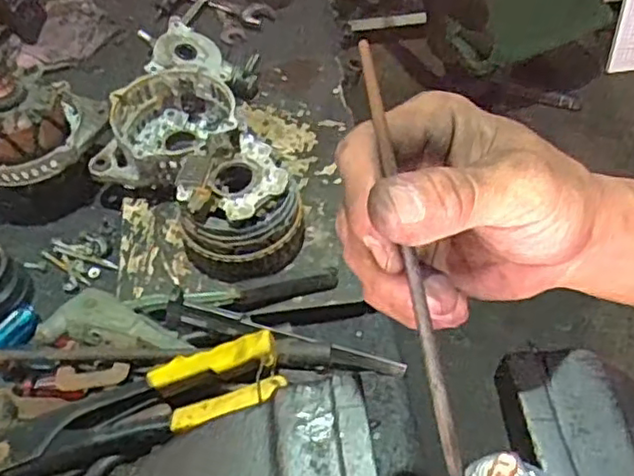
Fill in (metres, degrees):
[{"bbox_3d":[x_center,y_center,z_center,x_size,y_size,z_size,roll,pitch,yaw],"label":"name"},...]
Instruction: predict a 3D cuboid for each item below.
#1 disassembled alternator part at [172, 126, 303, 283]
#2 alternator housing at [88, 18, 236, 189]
[{"bbox_3d":[-0.078,-0.026,0.653,0.110,0.096,0.111,-1,52,1],"label":"disassembled alternator part"},{"bbox_3d":[-0.141,-0.138,0.754,0.156,0.092,0.219,16,54,14],"label":"alternator housing"}]

